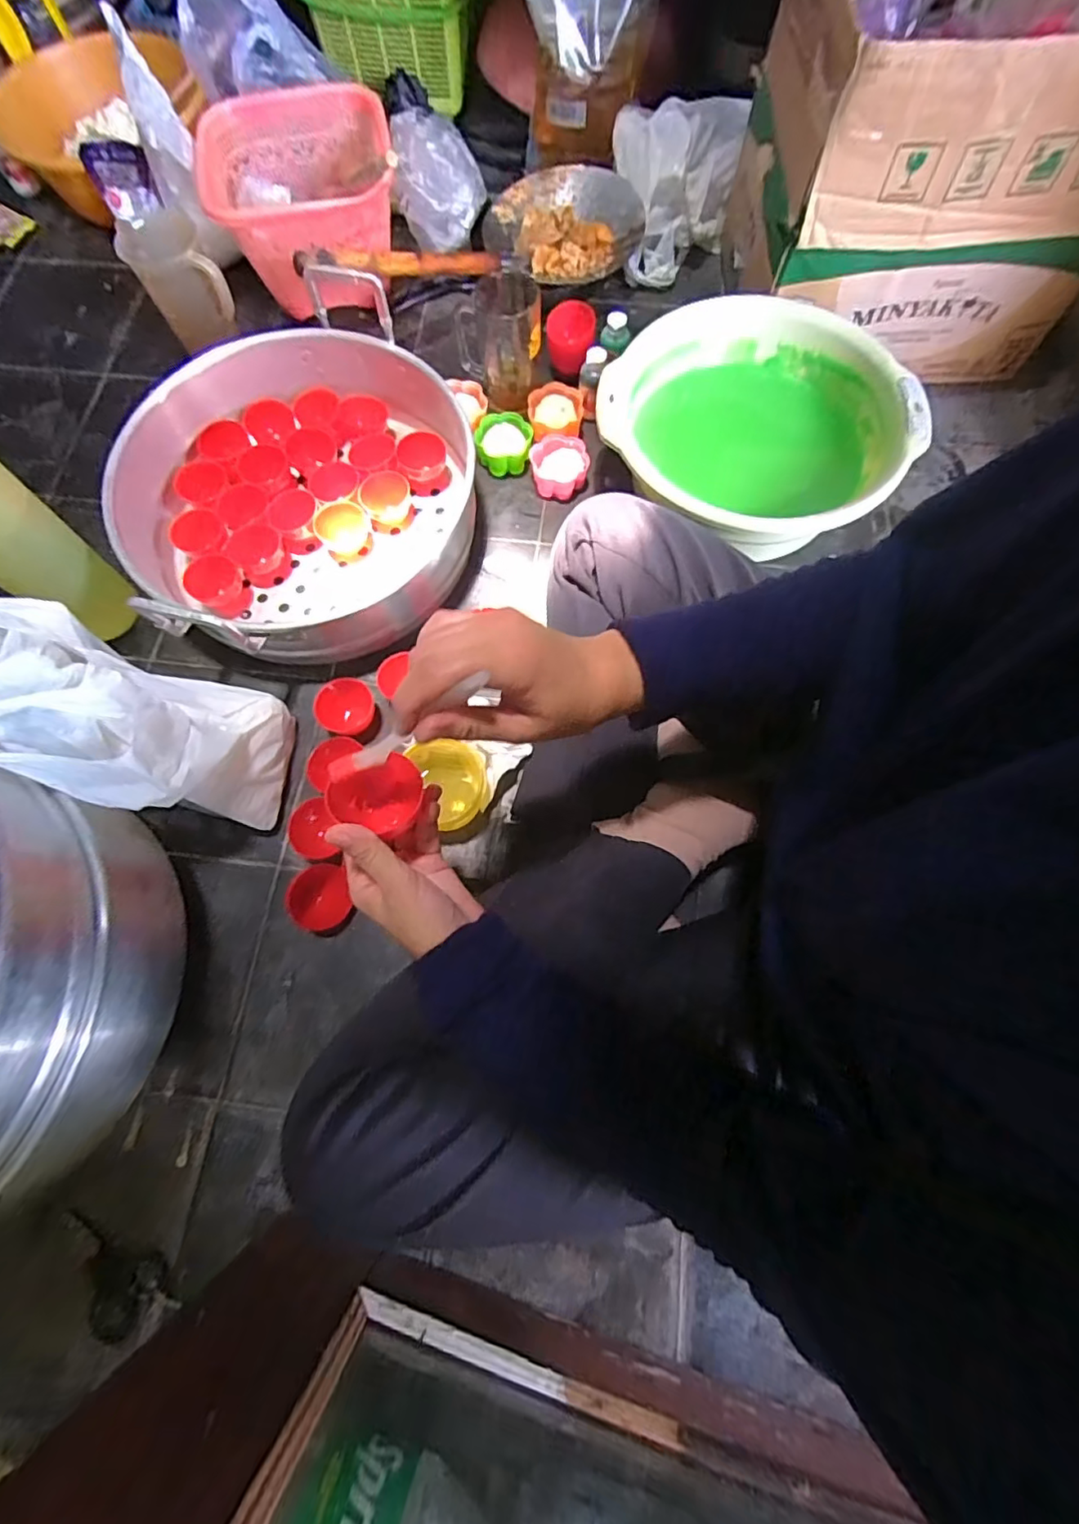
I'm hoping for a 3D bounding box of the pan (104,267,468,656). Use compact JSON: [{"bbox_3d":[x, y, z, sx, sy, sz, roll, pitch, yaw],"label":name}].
[{"bbox_3d":[-0.245,-0.291,0.609,0.333,0.141,0.372,24,74,9],"label":"pan"}]

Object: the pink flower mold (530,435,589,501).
[{"bbox_3d":[0.022,-0.343,0.668,0.064,0.029,0.064,-2,72,0],"label":"pink flower mold"}]

